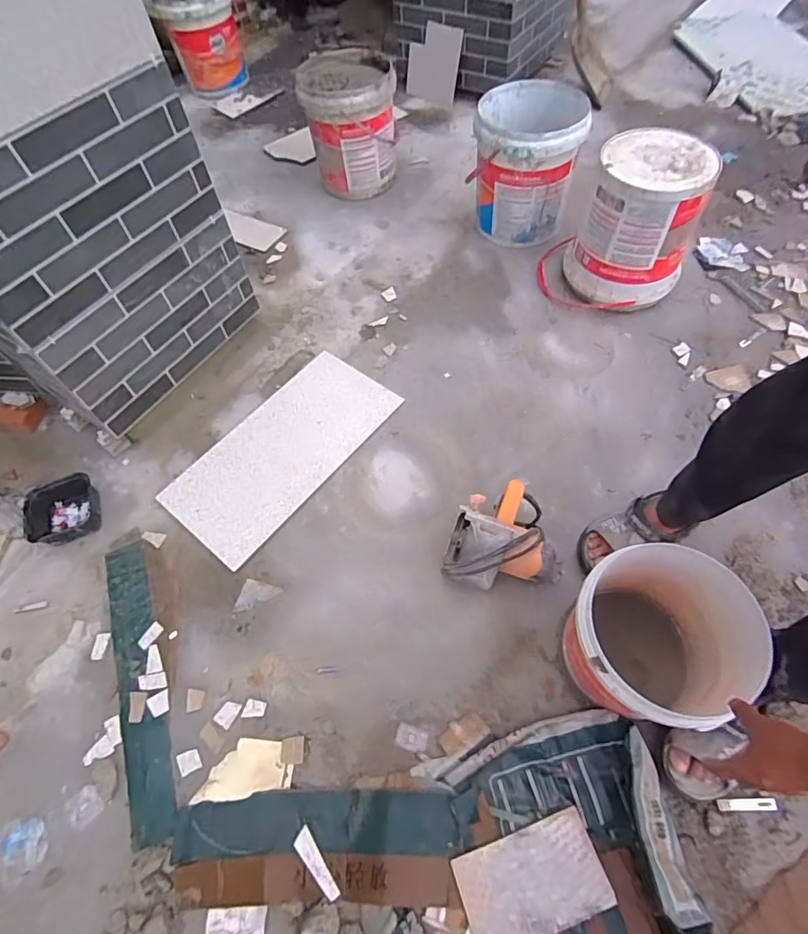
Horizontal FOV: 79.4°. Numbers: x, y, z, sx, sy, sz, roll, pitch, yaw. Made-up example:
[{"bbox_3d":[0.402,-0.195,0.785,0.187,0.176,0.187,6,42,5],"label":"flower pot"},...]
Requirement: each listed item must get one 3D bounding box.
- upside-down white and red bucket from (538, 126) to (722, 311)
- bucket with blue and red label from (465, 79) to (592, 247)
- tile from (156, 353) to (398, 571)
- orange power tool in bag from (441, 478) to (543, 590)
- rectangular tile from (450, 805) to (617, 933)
[{"bbox_3d":[0.587,-0.648,1.318,0.328,0.348,0.269,-8,59,-2],"label":"upside-down white and red bucket"},{"bbox_3d":[0.375,-0.928,1.505,0.328,0.352,0.320,2,61,5],"label":"bucket with blue and red label"},{"bbox_3d":[-0.308,-0.053,1.267,0.305,0.010,0.602,34,66,21],"label":"tile"},{"bbox_3d":[0.192,0.142,1.010,0.184,0.120,0.193,-1,61,3],"label":"orange power tool in bag"},{"bbox_3d":[0.206,0.666,0.783,0.229,0.013,0.132,-18,62,-6],"label":"rectangular tile"}]

